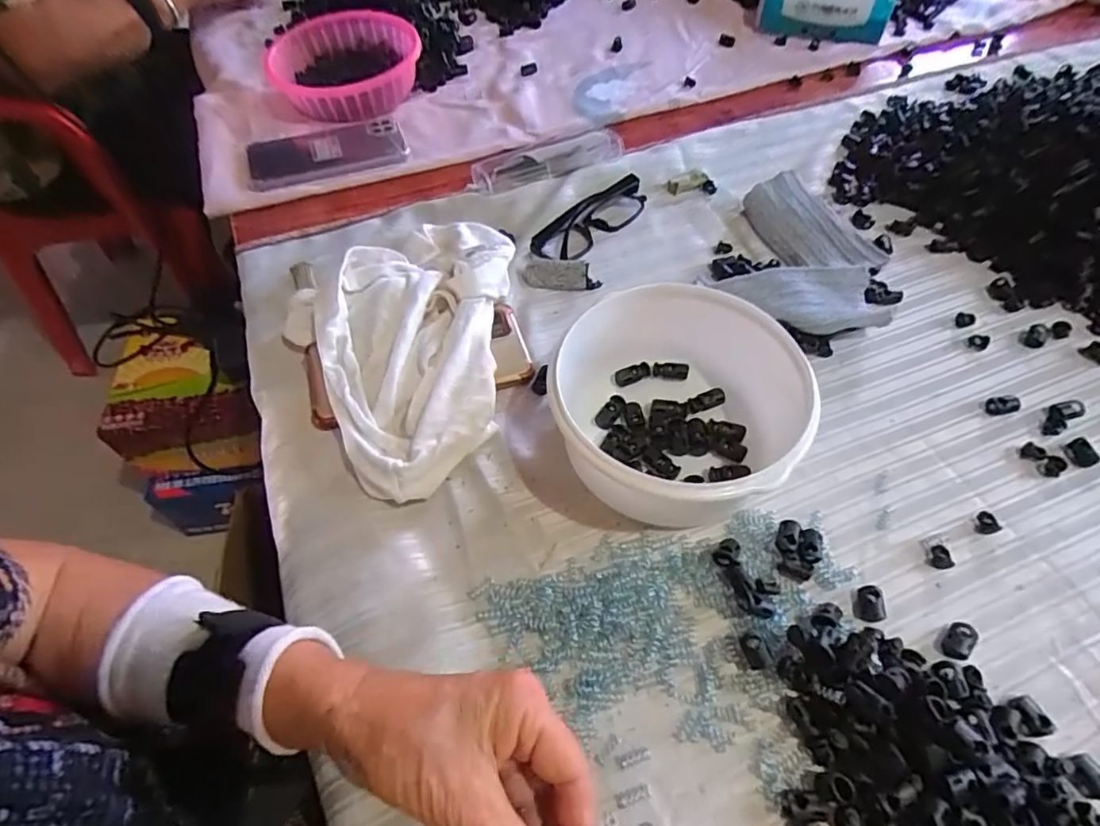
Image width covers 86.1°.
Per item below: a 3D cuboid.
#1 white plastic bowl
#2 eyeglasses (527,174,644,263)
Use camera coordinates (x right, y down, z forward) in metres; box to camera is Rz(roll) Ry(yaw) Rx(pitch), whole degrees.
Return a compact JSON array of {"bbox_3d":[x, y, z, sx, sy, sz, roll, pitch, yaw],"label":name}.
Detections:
[{"bbox_3d":[0.084,-0.002,0.396,0.146,0.078,0.159,-1,54,1],"label":"white plastic bowl"},{"bbox_3d":[0.041,-0.187,0.571,0.133,0.023,0.036,-38,62,-23],"label":"eyeglasses"}]

